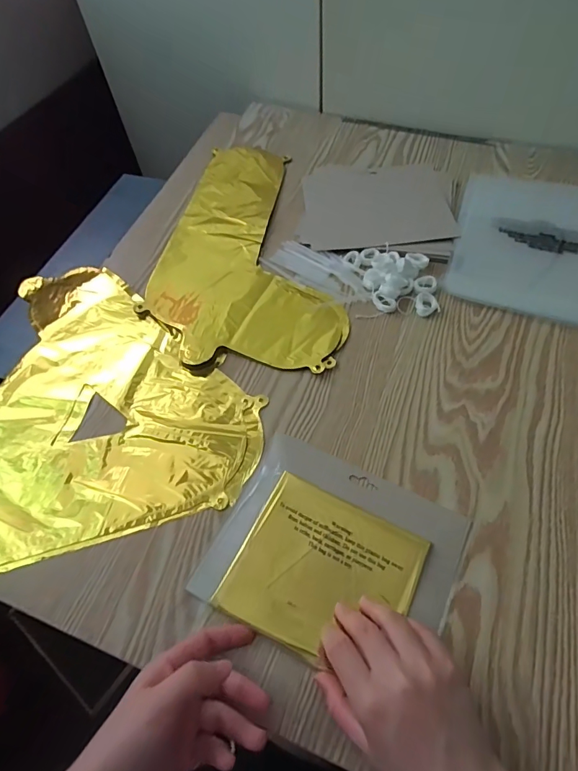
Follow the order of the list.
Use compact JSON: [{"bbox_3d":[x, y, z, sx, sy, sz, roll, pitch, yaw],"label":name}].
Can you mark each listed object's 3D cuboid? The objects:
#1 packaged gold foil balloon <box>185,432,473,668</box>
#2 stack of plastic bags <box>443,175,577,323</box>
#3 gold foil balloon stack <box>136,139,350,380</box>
[{"bbox_3d":[0.038,0.142,0.371,0.194,0.007,0.161,22,62,17],"label":"packaged gold foil balloon"},{"bbox_3d":[0.315,-0.179,0.541,0.204,0.022,0.229,15,60,12],"label":"stack of plastic bags"},{"bbox_3d":[-0.043,-0.194,0.580,0.237,0.008,0.399,3,58,6],"label":"gold foil balloon stack"}]

